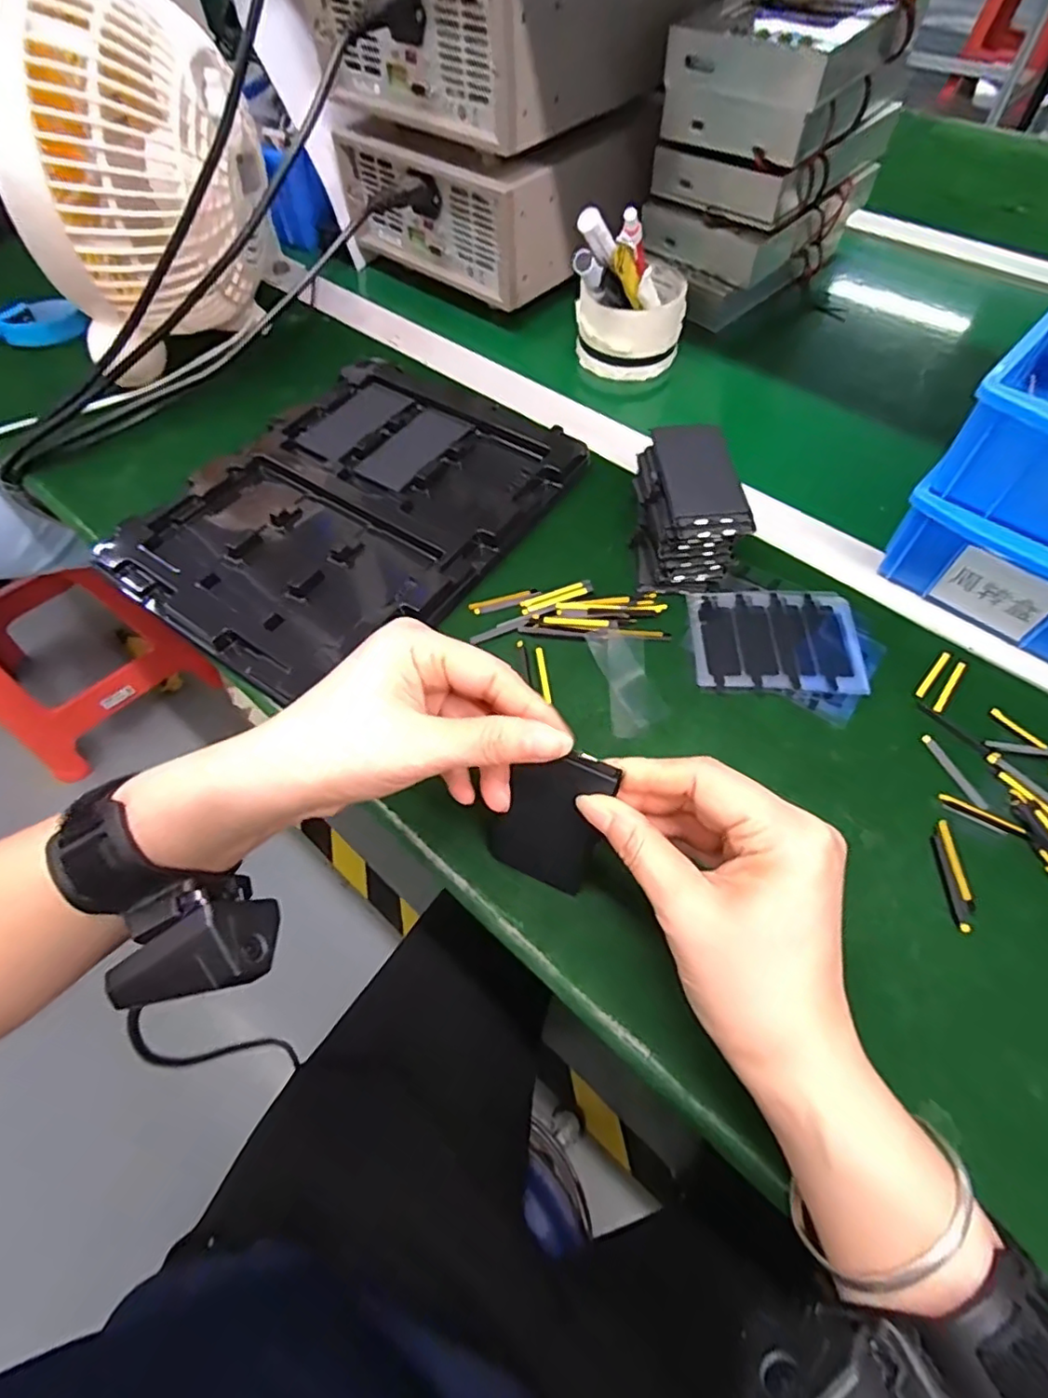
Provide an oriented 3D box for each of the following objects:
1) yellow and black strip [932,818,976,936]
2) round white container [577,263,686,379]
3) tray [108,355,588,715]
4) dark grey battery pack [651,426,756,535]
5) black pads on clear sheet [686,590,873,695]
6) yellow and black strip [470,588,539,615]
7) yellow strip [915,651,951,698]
[{"bbox_3d":[0.207,0.084,0.293,0.011,0.004,0.053,4,60,4],"label":"yellow and black strip"},{"bbox_3d":[0.090,-0.313,0.507,0.082,0.064,0.090,-1,59,1],"label":"round white container"},{"bbox_3d":[-0.116,-0.134,0.420,0.212,0.018,0.268,31,65,18],"label":"tray"},{"bbox_3d":[0.105,-0.133,0.366,0.044,0.005,0.088,-5,59,0],"label":"dark grey battery pack"},{"bbox_3d":[0.150,-0.036,0.366,0.094,0.006,0.071,3,59,3],"label":"black pads on clear sheet"},{"bbox_3d":[-0.012,-0.063,0.388,0.045,0.004,0.009,-17,60,-9],"label":"yellow and black strip"},{"bbox_3d":[0.235,-0.015,0.349,0.005,0.004,0.039,38,67,21],"label":"yellow strip"}]

